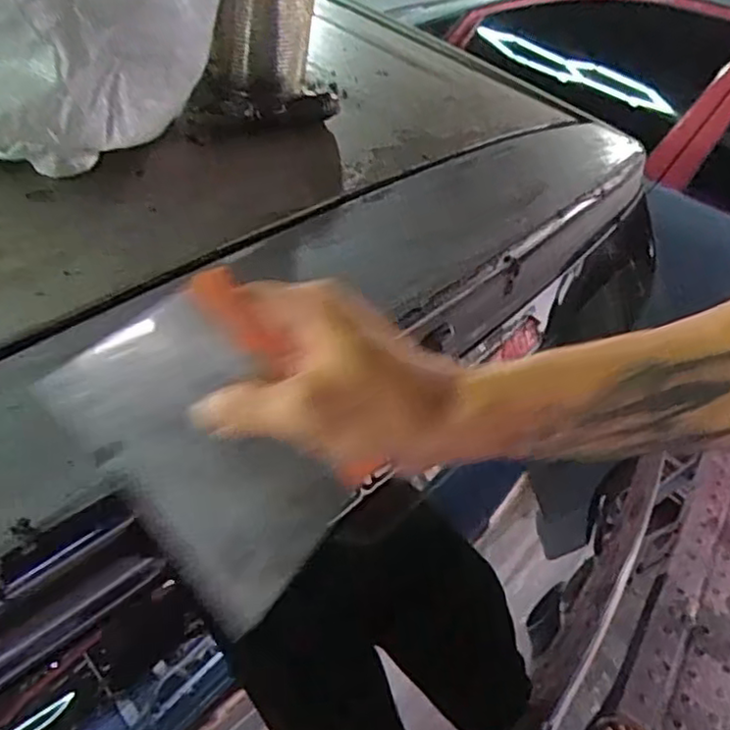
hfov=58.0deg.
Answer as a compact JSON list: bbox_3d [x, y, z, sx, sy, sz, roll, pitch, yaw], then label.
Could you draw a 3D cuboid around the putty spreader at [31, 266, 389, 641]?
[{"bbox_3d":[-0.068,0.032,0.293,0.136,0.103,0.018,48,7,3],"label":"putty spreader"}]

